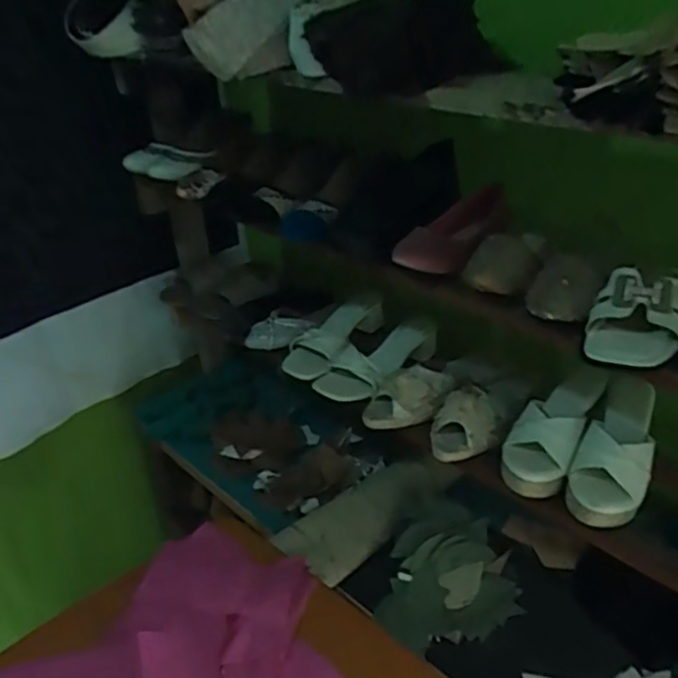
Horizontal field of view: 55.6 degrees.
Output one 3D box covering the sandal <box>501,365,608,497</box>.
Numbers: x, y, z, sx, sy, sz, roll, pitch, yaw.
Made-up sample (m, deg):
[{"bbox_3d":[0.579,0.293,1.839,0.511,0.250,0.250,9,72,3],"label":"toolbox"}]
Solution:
[{"bbox_3d":[0.268,0.110,0.817,0.083,0.060,0.203,16,35,29],"label":"sandal"}]

